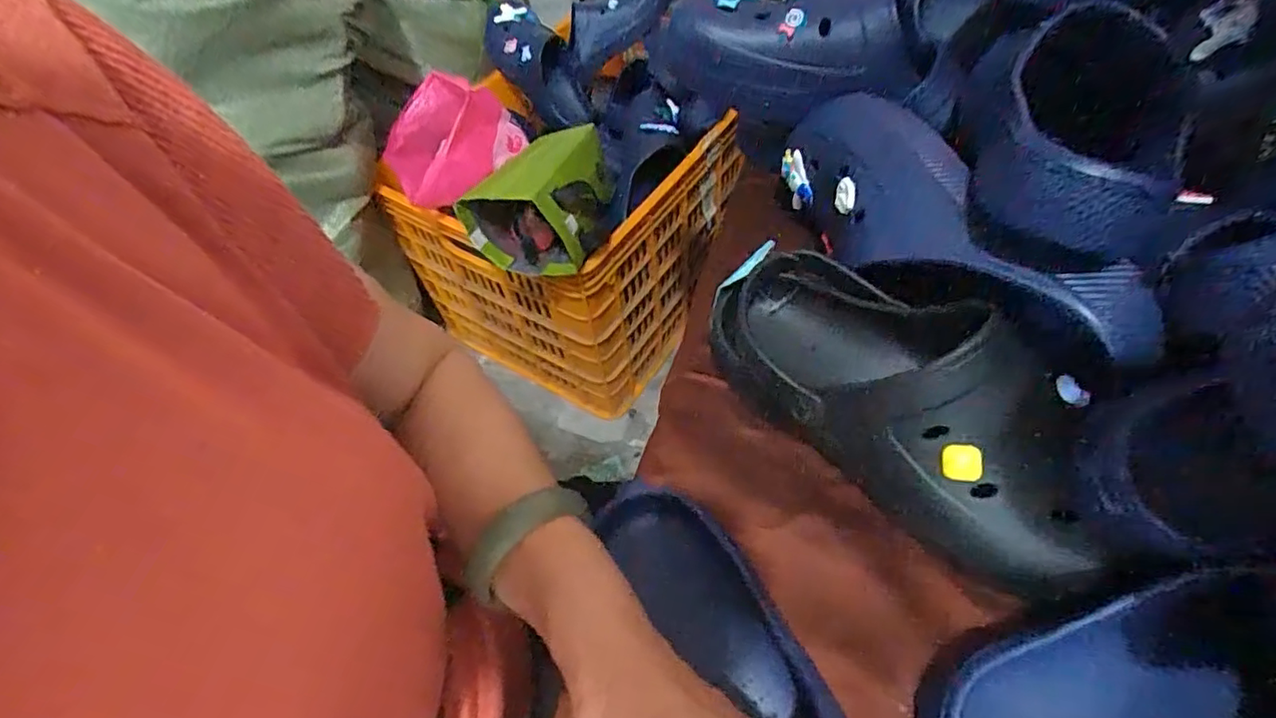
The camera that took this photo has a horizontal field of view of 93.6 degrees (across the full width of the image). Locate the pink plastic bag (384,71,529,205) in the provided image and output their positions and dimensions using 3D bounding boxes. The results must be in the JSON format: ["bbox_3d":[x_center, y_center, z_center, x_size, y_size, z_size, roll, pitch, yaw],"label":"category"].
[{"bbox_3d":[-0.264,-0.309,0.858,0.198,0.143,0.122,-15,53,-5],"label":"pink plastic bag"}]

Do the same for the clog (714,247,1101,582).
[{"bbox_3d":[0.147,0.019,0.356,0.246,0.099,0.108,35,62,25],"label":"clog"}]

